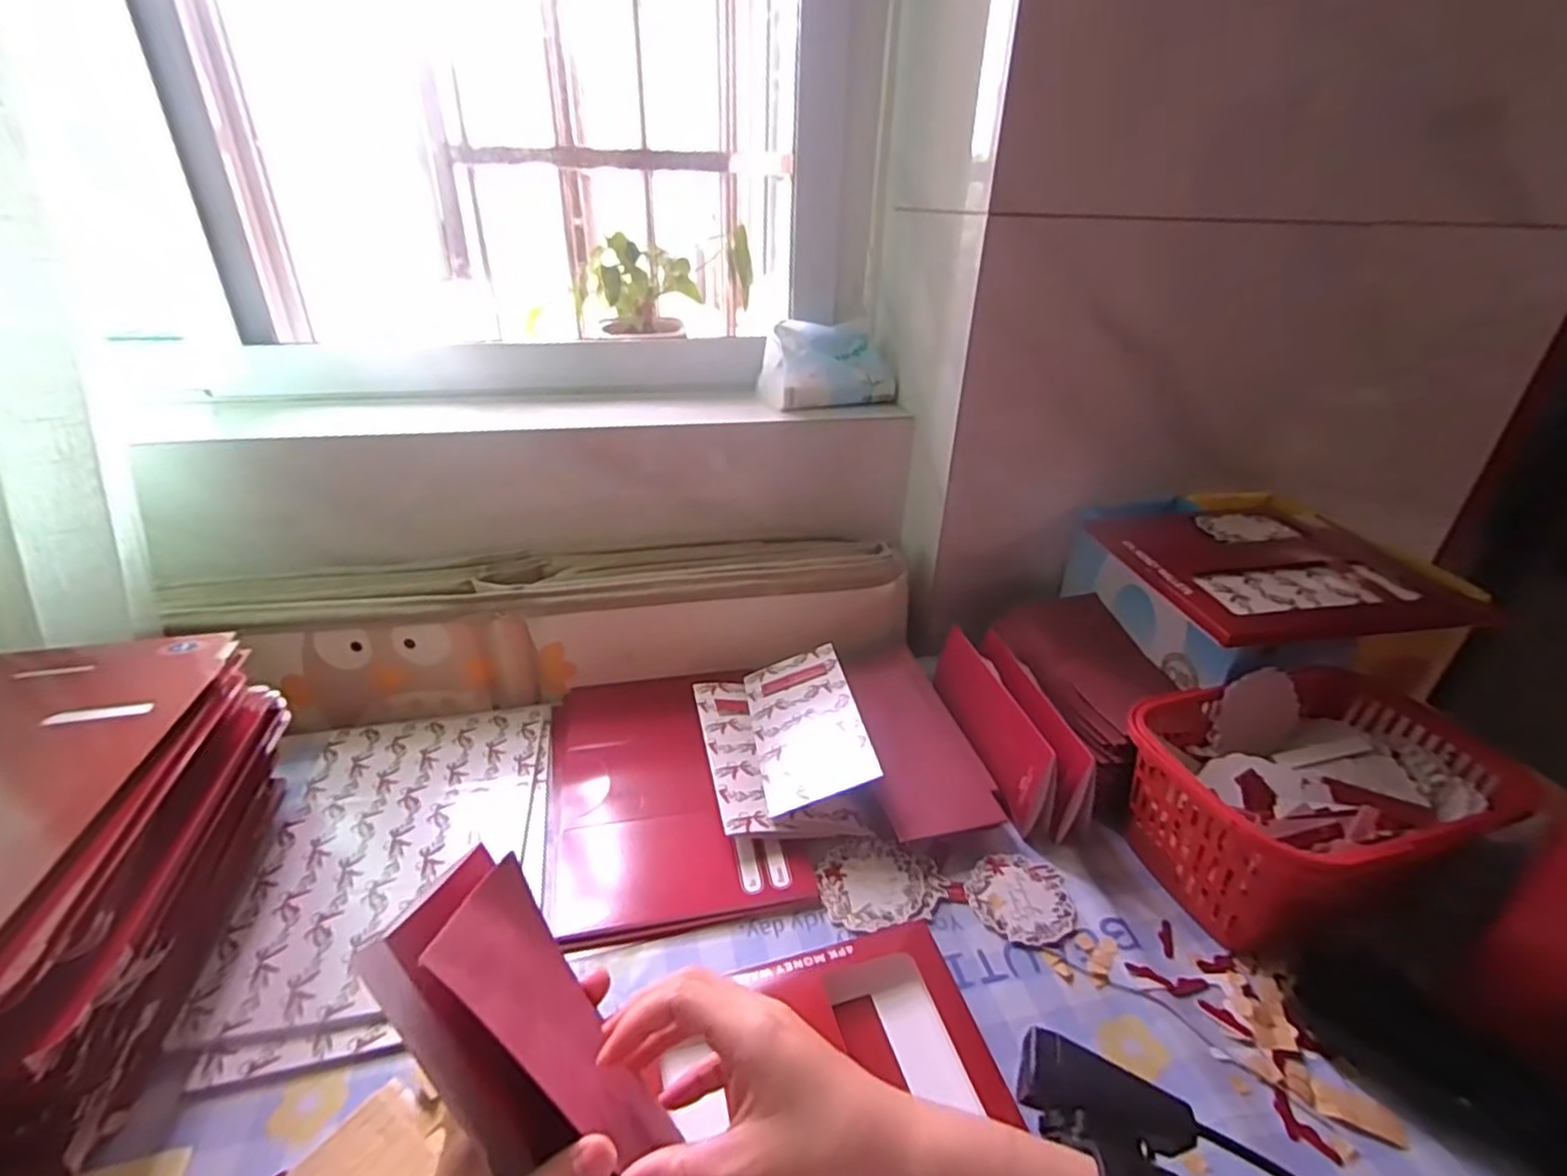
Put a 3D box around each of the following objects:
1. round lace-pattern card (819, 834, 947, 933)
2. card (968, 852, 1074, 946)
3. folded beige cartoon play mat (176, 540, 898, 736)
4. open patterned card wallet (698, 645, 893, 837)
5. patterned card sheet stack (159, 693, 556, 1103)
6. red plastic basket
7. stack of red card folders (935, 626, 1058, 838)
[{"bbox_3d":[0.066,0.207,0.488,0.080,0.004,0.075,-1,27,0],"label":"round lace-pattern card"},{"bbox_3d":[0.163,0.213,0.482,0.070,0.004,0.067,1,30,-1],"label":"card"},{"bbox_3d":[-0.189,0.032,0.664,0.619,0.099,0.116,-2,30,-6],"label":"folded beige cartoon play mat"},{"bbox_3d":[0.000,0.120,0.572,0.122,0.050,0.175,-5,30,-12],"label":"open patterned card wallet"},{"bbox_3d":[-0.273,0.184,0.502,0.195,0.007,0.280,-7,31,-15],"label":"patterned card sheet stack"},{"bbox_3d":[0.355,0.144,0.484,0.228,0.100,0.145,-10,32,-20],"label":"red plastic basket"},{"bbox_3d":[0.169,0.109,0.575,0.024,0.073,0.164,-4,30,-10],"label":"stack of red card folders"}]

